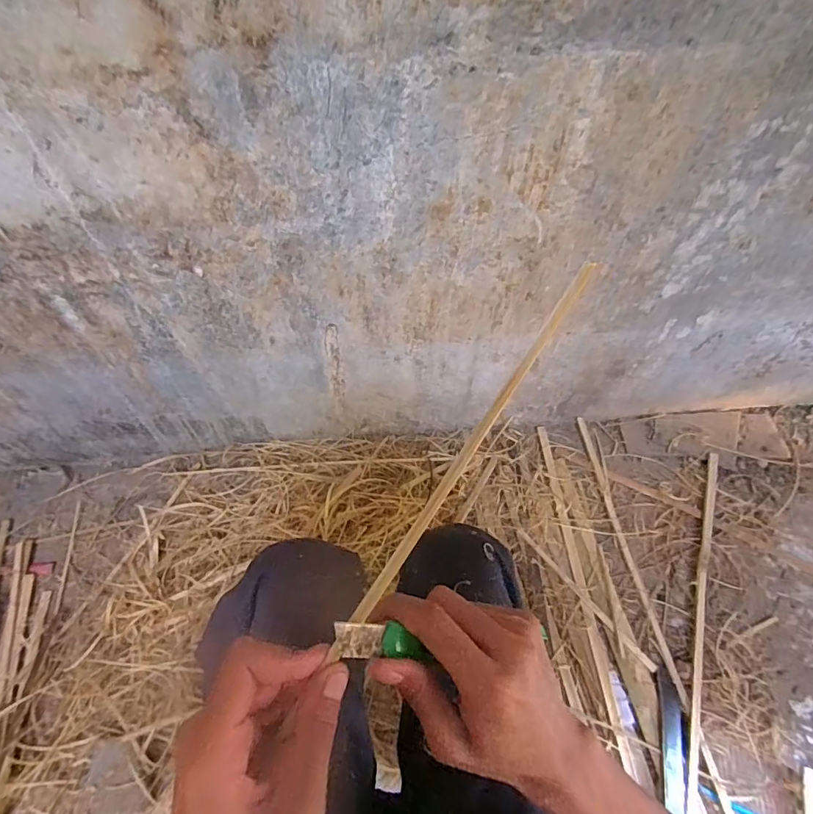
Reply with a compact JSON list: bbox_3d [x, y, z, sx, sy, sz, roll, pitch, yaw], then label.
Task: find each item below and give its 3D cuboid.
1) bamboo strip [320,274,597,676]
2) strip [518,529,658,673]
[{"bbox_3d":[0.029,0.032,0.248,0.008,0.005,0.254,34,92,22],"label":"bamboo strip"},{"bbox_3d":[0.345,0.372,0.895,0.017,0.009,0.328,-33,61,-22],"label":"strip"}]

